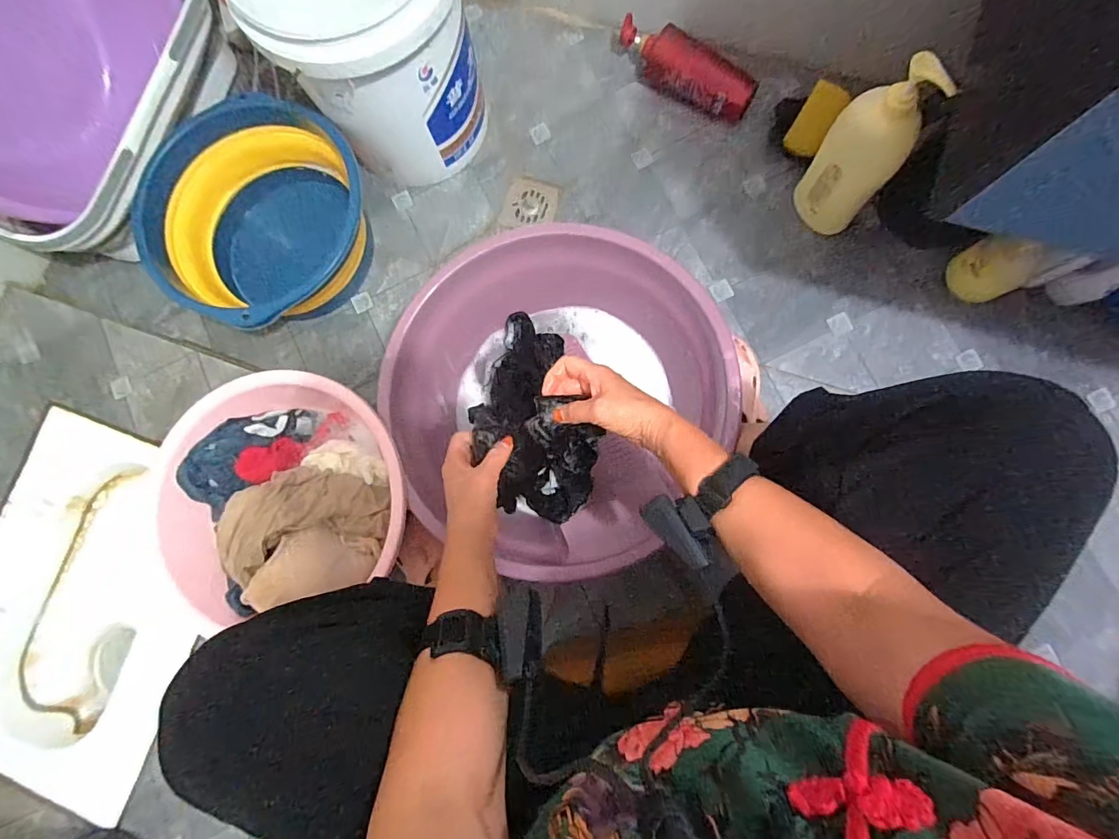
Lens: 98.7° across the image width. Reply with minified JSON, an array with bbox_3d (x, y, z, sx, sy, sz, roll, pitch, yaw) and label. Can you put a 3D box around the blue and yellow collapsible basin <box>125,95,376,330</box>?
[{"bbox_3d":[-0.504,-0.332,0.831,0.368,0.153,0.351,36,87,9],"label":"blue and yellow collapsible basin"}]

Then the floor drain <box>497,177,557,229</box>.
[{"bbox_3d":[-0.054,-0.394,0.890,0.099,0.012,0.096,7,83,6],"label":"floor drain"}]

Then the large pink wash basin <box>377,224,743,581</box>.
[{"bbox_3d":[-0.007,-0.035,0.716,0.453,0.162,0.426,-1,82,5],"label":"large pink wash basin"}]

